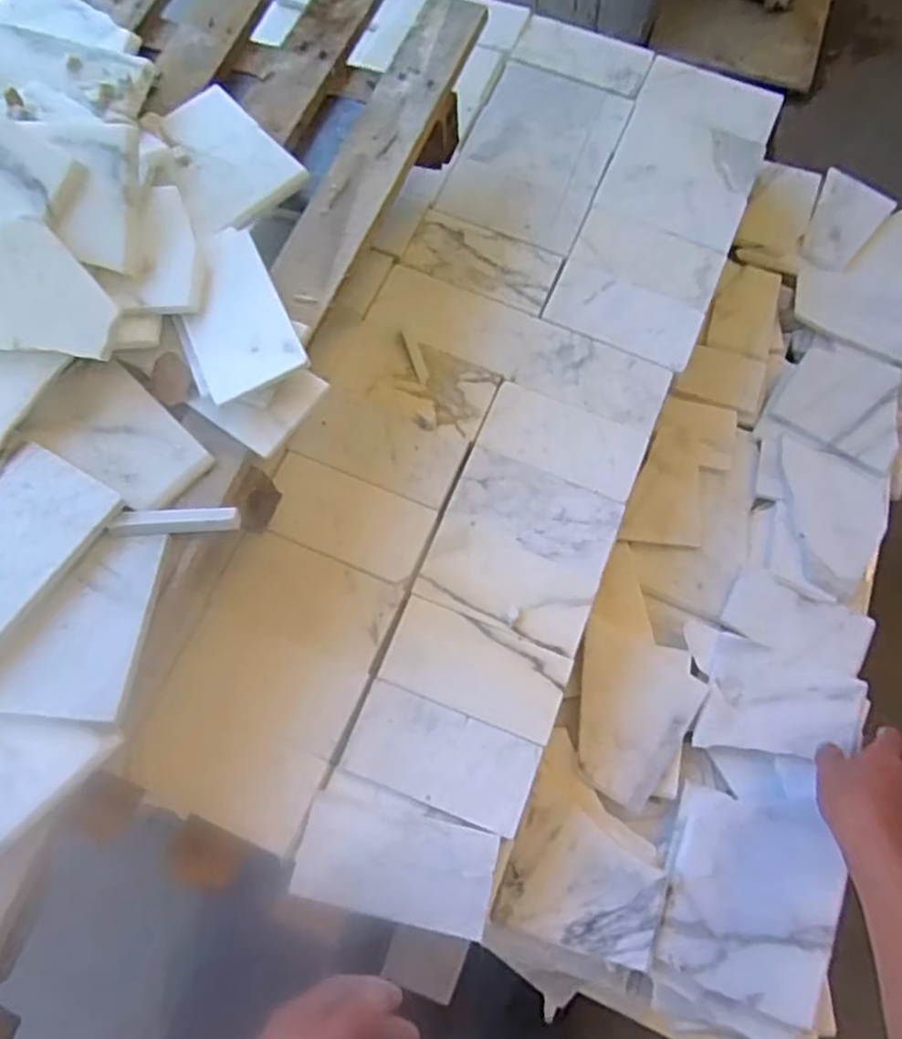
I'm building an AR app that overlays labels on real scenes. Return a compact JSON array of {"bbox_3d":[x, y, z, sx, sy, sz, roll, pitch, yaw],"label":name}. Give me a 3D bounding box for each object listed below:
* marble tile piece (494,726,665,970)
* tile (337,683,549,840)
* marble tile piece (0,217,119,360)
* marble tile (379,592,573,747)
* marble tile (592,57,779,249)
[{"bbox_3d":[0.125,0.292,0.639,0.131,0.009,0.162,14,69,12],"label":"marble tile piece"},{"bbox_3d":[-0.007,0.191,0.574,0.145,0.012,0.073,21,74,7],"label":"tile"},{"bbox_3d":[-0.281,-0.154,0.476,0.106,0.013,0.082,5,105,-4],"label":"marble tile piece"},{"bbox_3d":[0.022,0.124,0.597,0.146,0.010,0.075,21,74,7],"label":"marble tile"},{"bbox_3d":[0.263,-0.406,0.782,0.149,0.013,0.235,22,74,8],"label":"marble tile"}]

